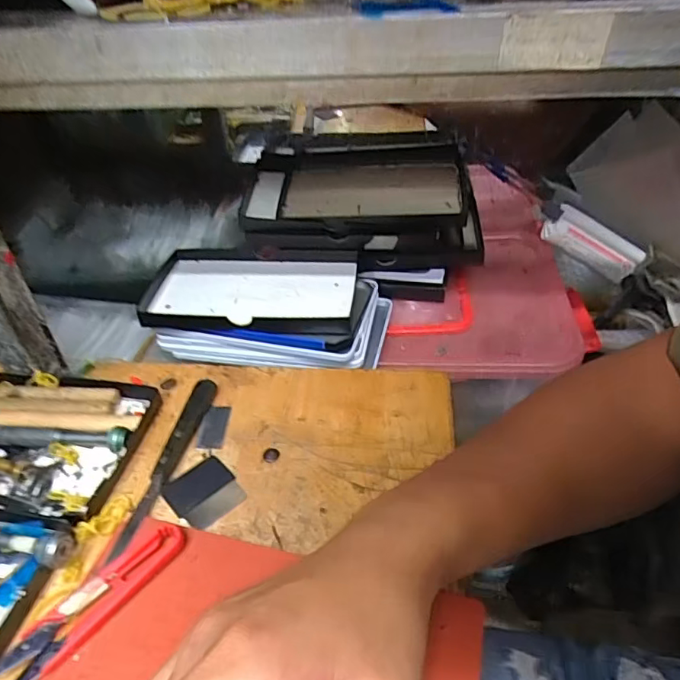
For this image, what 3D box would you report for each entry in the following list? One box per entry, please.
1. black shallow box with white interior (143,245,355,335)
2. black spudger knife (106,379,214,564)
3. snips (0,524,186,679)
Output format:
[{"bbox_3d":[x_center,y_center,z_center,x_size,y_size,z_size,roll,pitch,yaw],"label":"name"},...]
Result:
[{"bbox_3d":[-0.080,-0.045,0.477,0.183,0.028,0.111,1,39,5],"label":"black shallow box with white interior"},{"bbox_3d":[-0.108,0.072,0.339,0.014,0.010,0.136,6,40,10],"label":"black spudger knife"},{"bbox_3d":[-0.122,0.131,0.267,0.023,0.009,0.100,28,48,32],"label":"snips"}]

